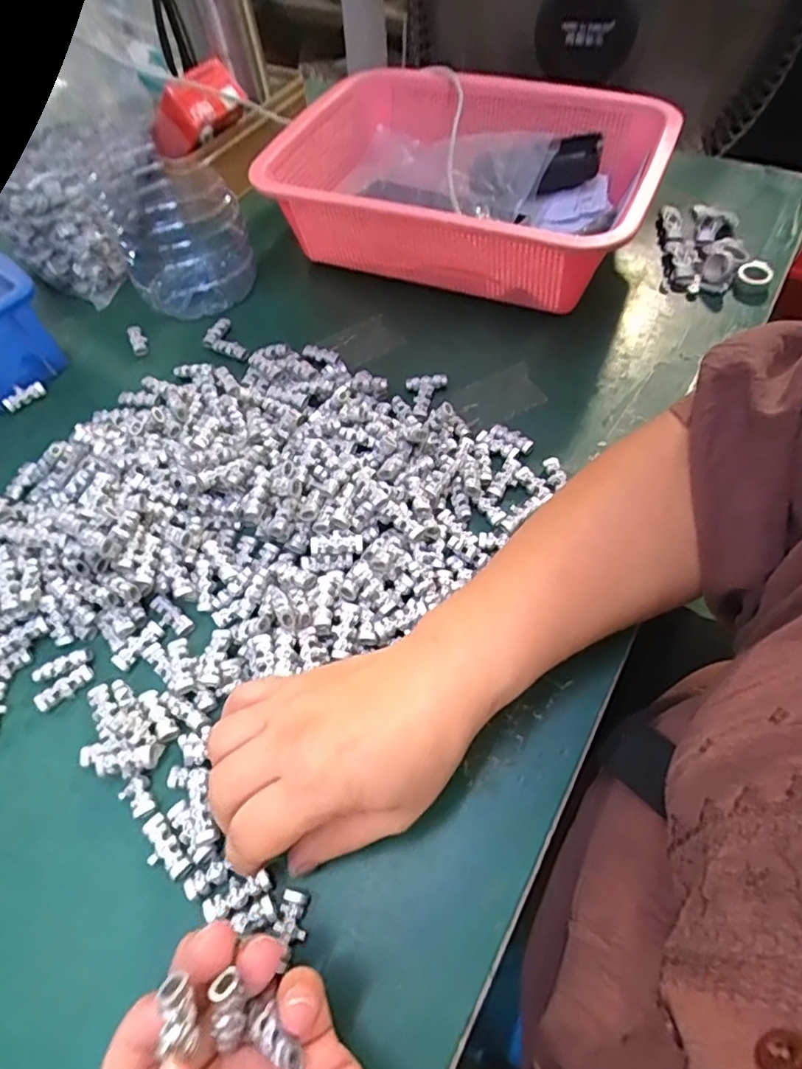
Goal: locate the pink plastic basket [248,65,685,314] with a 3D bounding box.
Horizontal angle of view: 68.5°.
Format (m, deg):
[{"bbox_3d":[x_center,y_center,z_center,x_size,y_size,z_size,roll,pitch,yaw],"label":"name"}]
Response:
[{"bbox_3d":[0.058,-0.291,0.495,0.274,0.093,0.214,21,61,17],"label":"pink plastic basket"}]

